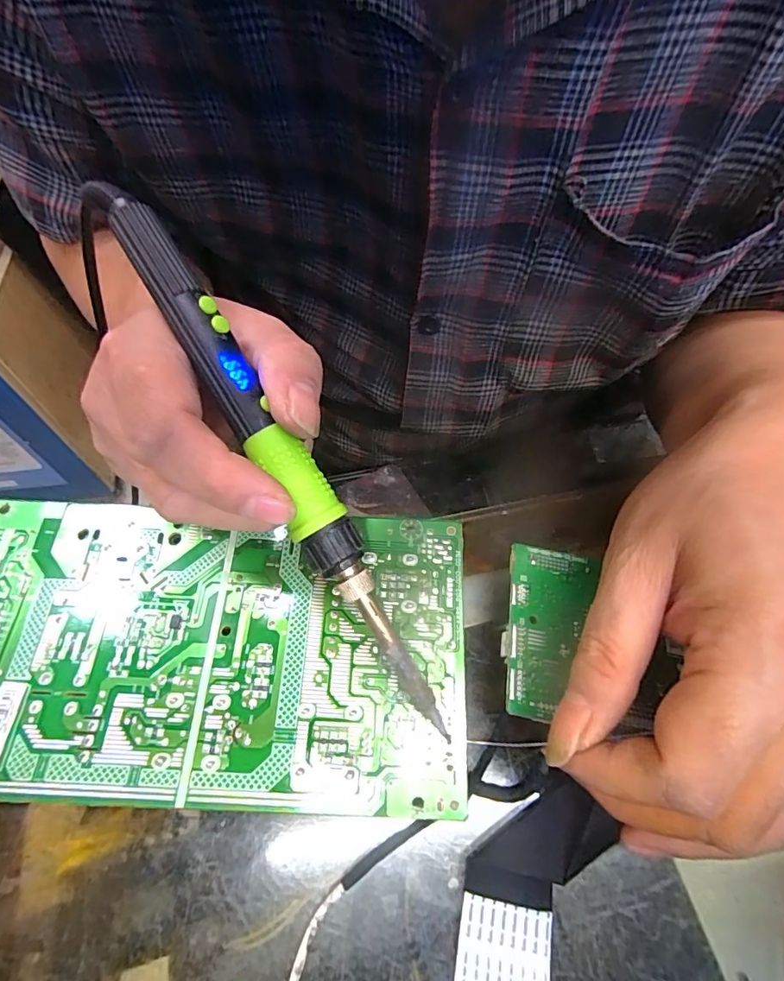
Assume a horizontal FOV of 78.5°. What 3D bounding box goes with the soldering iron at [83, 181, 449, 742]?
[{"bbox_3d":[-0.042,-0.009,0.177,0.020,0.027,0.218,-32,91,-20],"label":"soldering iron"}]

